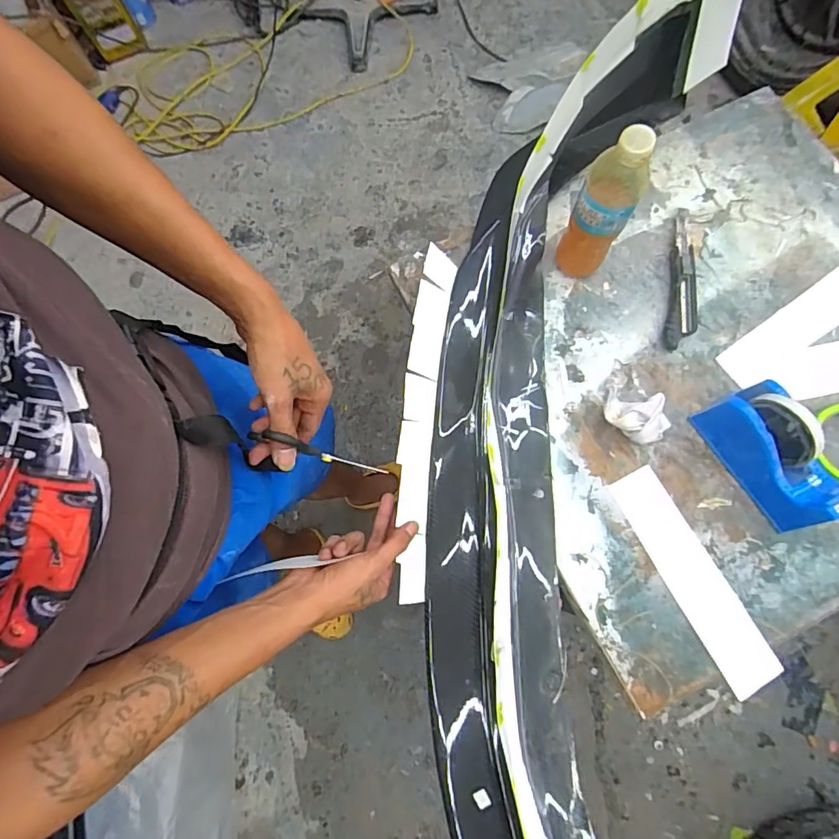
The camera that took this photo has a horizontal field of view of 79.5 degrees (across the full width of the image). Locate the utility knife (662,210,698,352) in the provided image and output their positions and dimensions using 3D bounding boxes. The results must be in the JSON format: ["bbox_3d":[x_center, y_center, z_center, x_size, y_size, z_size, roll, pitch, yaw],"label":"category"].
[{"bbox_3d":[0.343,-0.182,0.650,0.040,0.016,0.202,10,76,7],"label":"utility knife"}]

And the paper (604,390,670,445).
[{"bbox_3d":[0.259,-0.004,0.599,0.072,0.039,0.054,16,77,8],"label":"paper"}]

